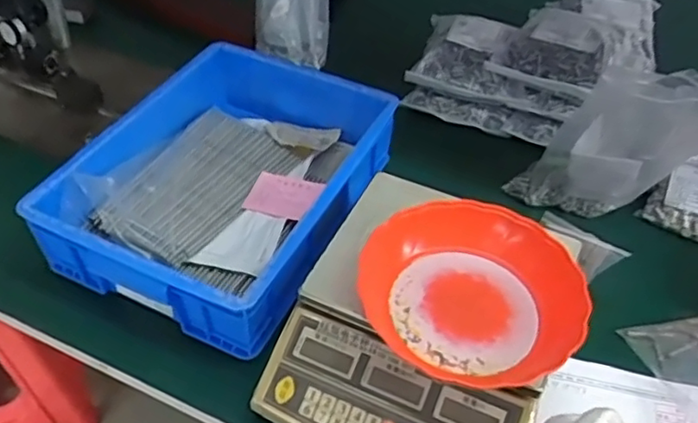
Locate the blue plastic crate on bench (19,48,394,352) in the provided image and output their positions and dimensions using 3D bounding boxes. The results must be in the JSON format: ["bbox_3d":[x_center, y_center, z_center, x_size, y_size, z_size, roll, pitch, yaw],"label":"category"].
[{"bbox_3d":[-0.156,-0.044,0.839,0.315,0.100,0.413,23,49,17],"label":"blue plastic crate on bench"}]

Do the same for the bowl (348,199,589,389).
[{"bbox_3d":[0.124,0.074,0.617,0.191,0.066,0.205,2,46,-2],"label":"bowl"}]

